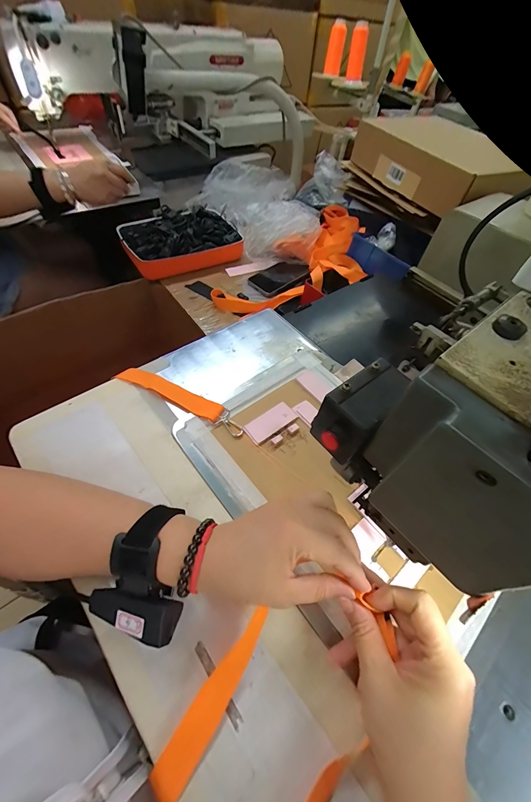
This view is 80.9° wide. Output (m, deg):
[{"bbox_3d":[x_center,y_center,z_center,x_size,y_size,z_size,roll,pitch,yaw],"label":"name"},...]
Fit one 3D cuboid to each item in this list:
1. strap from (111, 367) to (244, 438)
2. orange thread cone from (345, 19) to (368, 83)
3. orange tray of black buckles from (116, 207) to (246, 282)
[{"bbox_3d":[-0.112,-0.006,0.414,0.193,0.007,0.032,25,55,11],"label":"strap"},{"bbox_3d":[0.262,-0.986,0.883,0.046,0.117,0.035,7,35,2],"label":"orange thread cone"},{"bbox_3d":[-0.206,-0.392,0.747,0.264,0.063,0.195,-25,61,-22],"label":"orange tray of black buckles"}]

